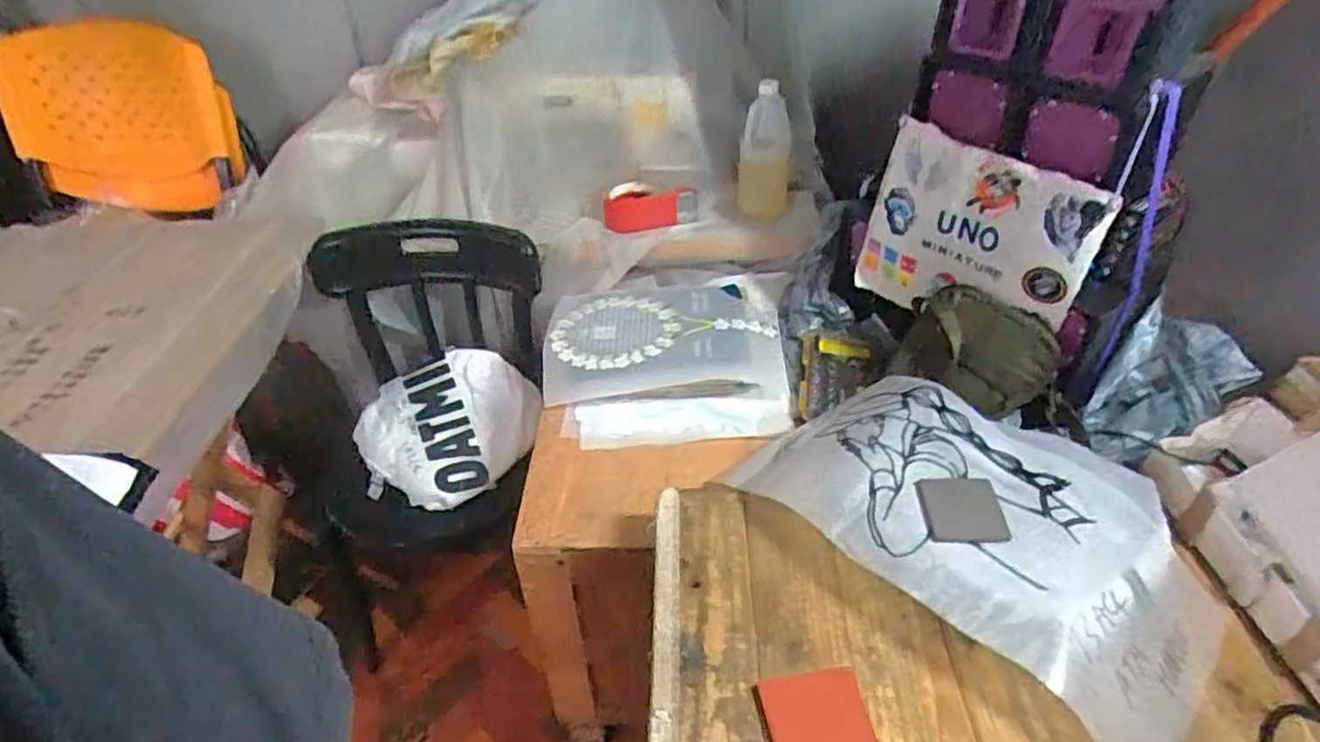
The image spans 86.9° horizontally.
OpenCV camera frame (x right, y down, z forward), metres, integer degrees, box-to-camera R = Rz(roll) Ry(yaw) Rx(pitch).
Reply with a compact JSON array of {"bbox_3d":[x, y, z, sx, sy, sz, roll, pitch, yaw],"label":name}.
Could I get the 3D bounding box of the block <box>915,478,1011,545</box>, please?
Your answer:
[{"bbox_3d":[0.316,0.146,0.732,0.078,0.009,0.077,0,42,2],"label":"block"}]

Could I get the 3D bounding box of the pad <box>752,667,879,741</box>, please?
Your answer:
[{"bbox_3d":[0.139,0.312,0.630,0.093,0.014,0.075,-7,43,-6],"label":"pad"}]

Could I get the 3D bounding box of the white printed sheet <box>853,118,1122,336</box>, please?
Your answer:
[{"bbox_3d":[0.399,-0.166,0.912,0.025,0.244,0.280,-30,49,-27],"label":"white printed sheet"}]

